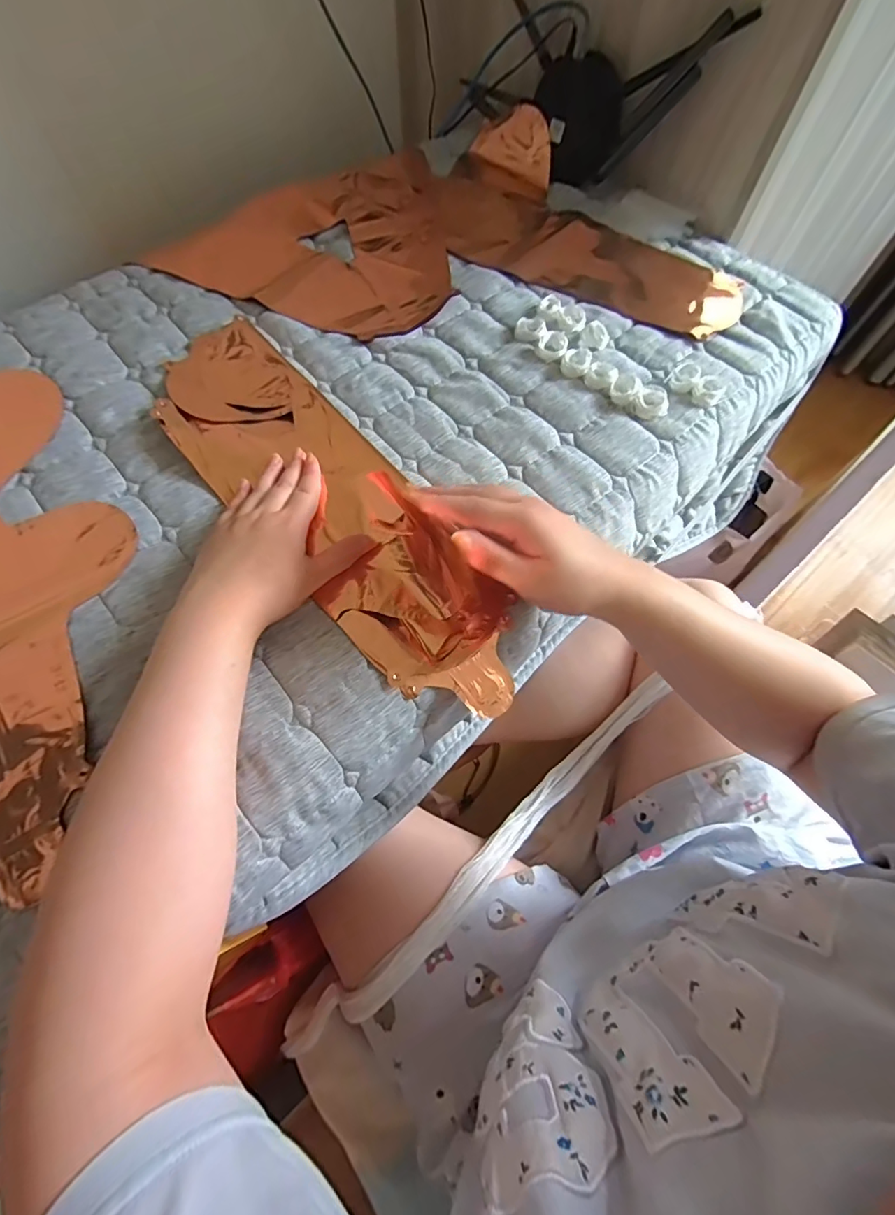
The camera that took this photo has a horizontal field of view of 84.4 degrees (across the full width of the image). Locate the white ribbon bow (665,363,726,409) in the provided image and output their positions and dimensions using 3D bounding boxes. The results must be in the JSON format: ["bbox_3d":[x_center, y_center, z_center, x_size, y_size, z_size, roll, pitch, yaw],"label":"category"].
[{"bbox_3d":[0.239,-0.215,0.474,0.050,0.015,0.034,42,71,17],"label":"white ribbon bow"}]

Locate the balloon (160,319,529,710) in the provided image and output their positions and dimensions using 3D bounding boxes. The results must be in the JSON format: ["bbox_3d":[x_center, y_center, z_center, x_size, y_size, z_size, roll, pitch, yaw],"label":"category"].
[{"bbox_3d":[-0.107,-0.094,0.414,0.134,0.039,0.445,-35,71,-16],"label":"balloon"}]

